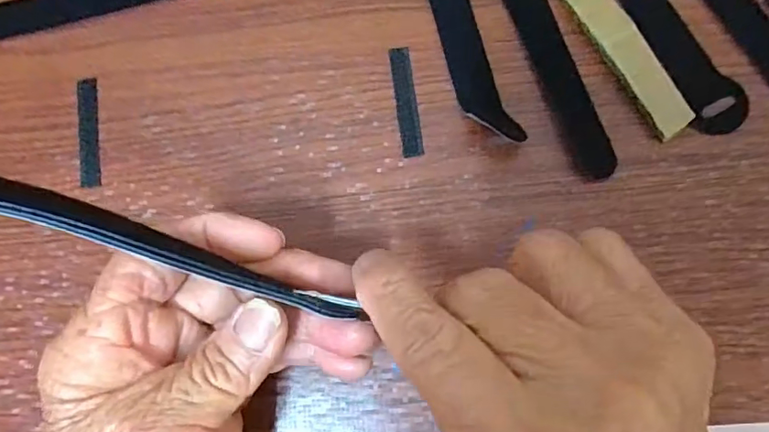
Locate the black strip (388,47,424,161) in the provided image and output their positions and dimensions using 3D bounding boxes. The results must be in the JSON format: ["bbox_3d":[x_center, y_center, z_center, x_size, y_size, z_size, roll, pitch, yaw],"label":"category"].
[{"bbox_3d":[0.010,-0.055,0.246,0.010,0.004,0.054,-8,81,2],"label":"black strip"}]

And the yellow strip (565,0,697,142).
[{"bbox_3d":[0.113,-0.076,0.241,0.020,0.007,0.085,-31,81,-2],"label":"yellow strip"}]

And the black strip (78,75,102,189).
[{"bbox_3d":[-0.144,-0.041,0.251,0.010,0.004,0.055,-7,81,2],"label":"black strip"}]

